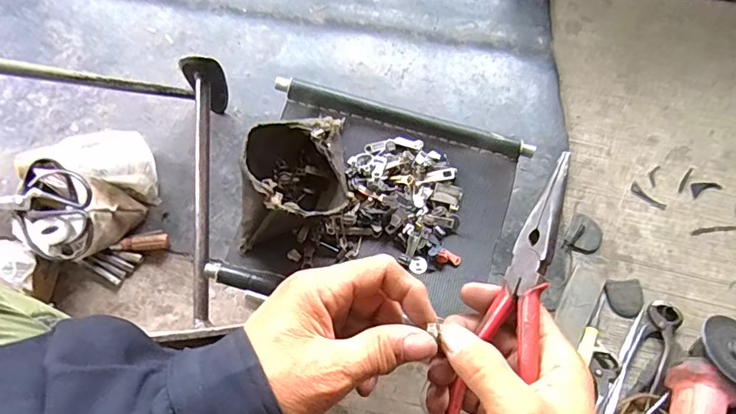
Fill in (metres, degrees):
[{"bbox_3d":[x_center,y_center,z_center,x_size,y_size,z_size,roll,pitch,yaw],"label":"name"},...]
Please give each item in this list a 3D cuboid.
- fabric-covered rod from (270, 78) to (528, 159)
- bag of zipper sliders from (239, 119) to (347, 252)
[{"bbox_3d":[0.038,-0.097,0.527,0.281,0.021,0.022,15,72,2],"label":"fabric-covered rod"},{"bbox_3d":[-0.072,-0.019,0.479,0.096,0.084,0.126,14,72,2],"label":"bag of zipper sliders"}]

